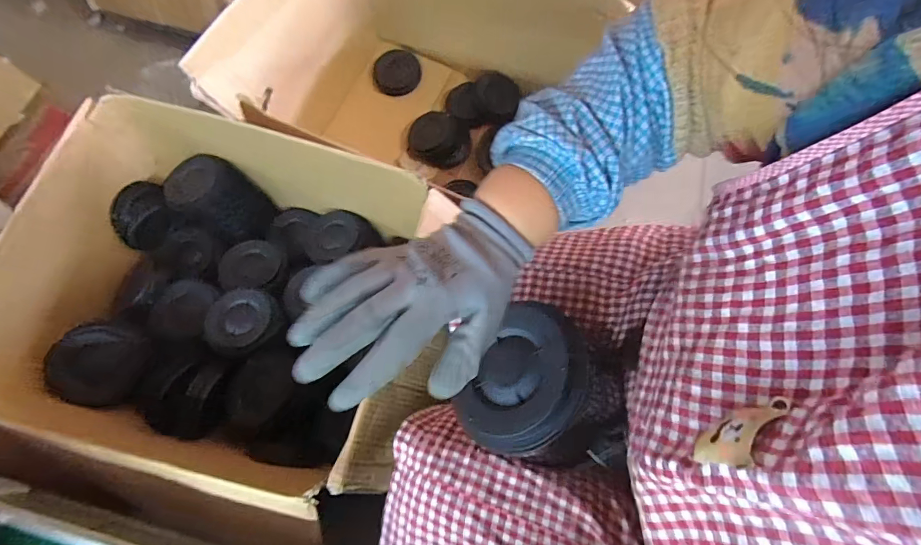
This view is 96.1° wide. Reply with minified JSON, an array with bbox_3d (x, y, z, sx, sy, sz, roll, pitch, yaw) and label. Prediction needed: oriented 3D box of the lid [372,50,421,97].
[{"bbox_3d":[-0.164,-0.513,1.064,0.131,0.026,0.104,-35,114,-15],"label":"lid"}]

